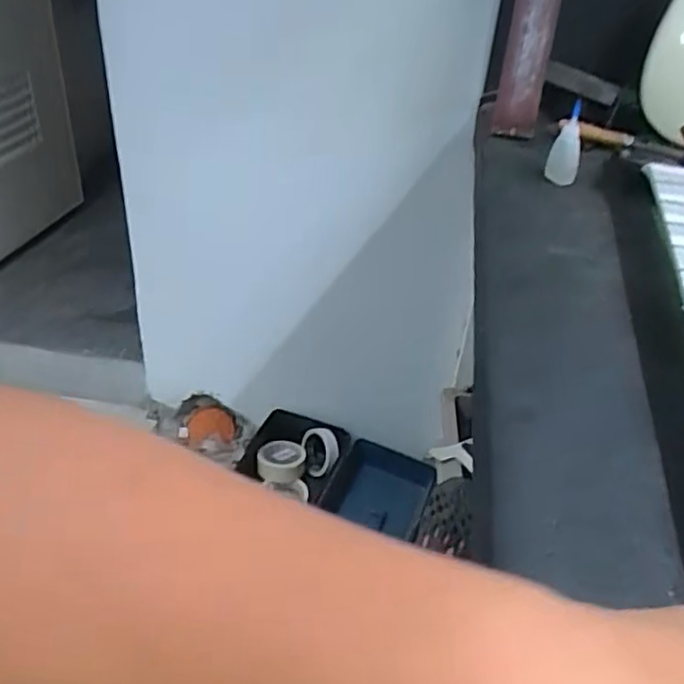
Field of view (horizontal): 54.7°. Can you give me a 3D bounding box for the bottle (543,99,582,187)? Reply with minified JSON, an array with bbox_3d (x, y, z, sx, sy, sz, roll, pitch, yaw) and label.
[{"bbox_3d":[0.244,-0.215,0.714,0.034,0.083,0.026,12,37,13],"label":"bottle"}]

